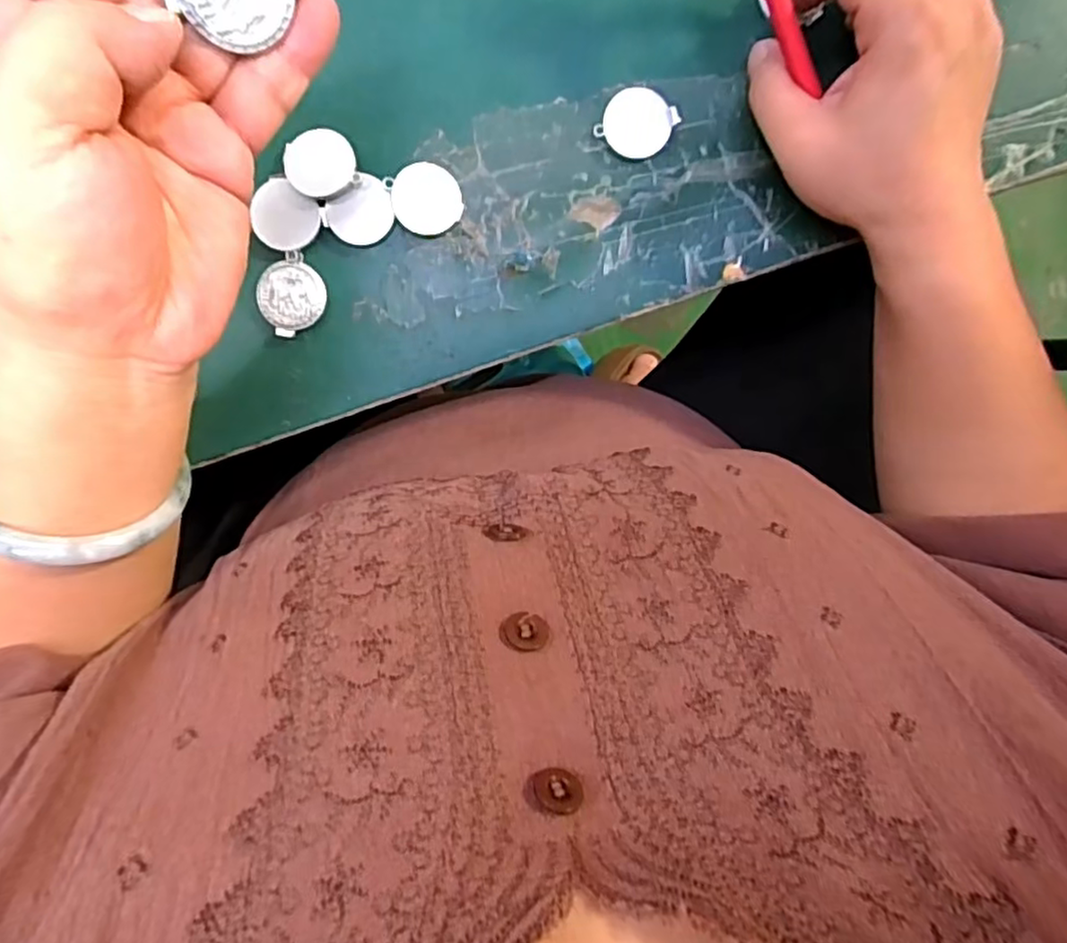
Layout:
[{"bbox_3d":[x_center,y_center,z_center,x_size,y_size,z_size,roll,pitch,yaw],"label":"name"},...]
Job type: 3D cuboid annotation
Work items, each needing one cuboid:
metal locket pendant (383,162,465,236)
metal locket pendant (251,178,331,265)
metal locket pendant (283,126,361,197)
[{"bbox_3d":[-0.047,-0.119,0.288,0.030,0.007,0.028,-9,99,-1],"label":"metal locket pendant"},{"bbox_3d":[-0.107,-0.109,0.284,0.029,0.004,0.027,36,96,-7],"label":"metal locket pendant"},{"bbox_3d":[-0.090,-0.131,0.281,0.029,0.004,0.027,0,99,-2],"label":"metal locket pendant"}]

